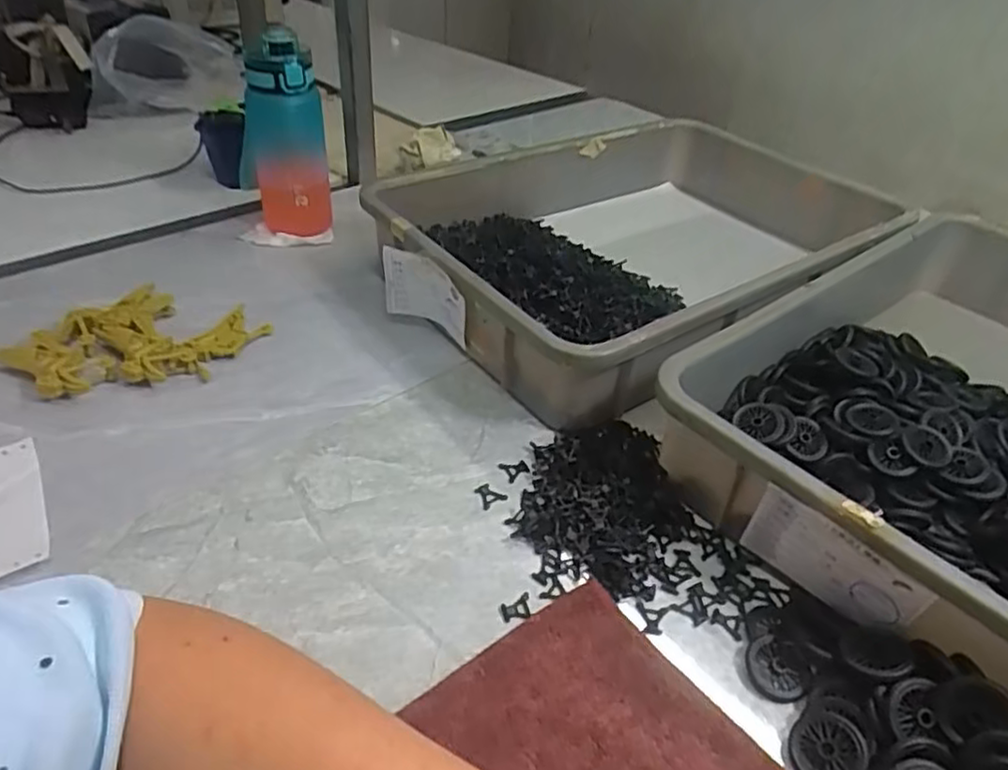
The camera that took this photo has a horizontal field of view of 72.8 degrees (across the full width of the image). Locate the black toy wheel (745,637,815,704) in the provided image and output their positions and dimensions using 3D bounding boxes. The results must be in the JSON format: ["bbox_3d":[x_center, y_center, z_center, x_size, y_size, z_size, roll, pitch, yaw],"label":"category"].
[{"bbox_3d":[0.165,0.171,0.411,0.037,0.012,0.034,2,39,-2],"label":"black toy wheel"}]

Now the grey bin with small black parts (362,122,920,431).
[{"bbox_3d":[0.153,-0.169,0.767,0.564,0.100,0.399,-24,46,-29],"label":"grey bin with small black parts"}]

